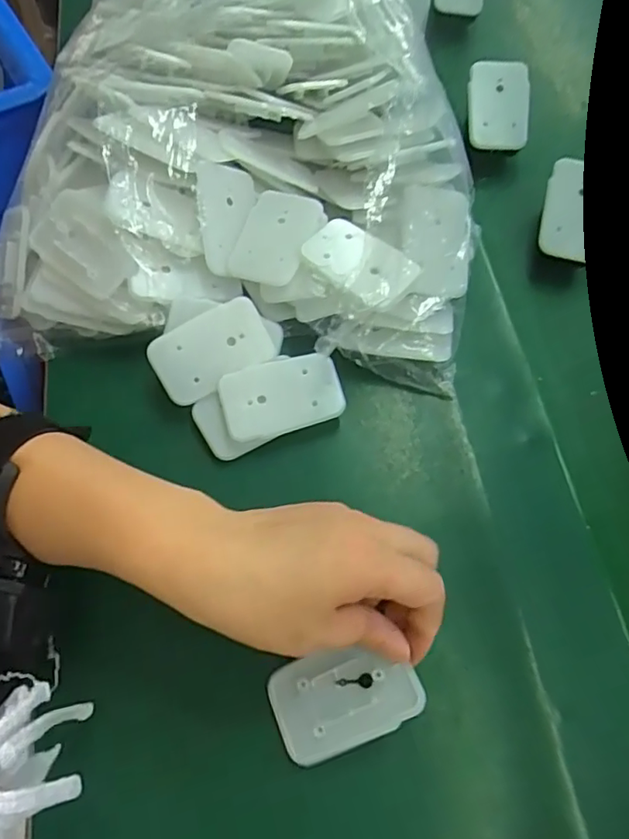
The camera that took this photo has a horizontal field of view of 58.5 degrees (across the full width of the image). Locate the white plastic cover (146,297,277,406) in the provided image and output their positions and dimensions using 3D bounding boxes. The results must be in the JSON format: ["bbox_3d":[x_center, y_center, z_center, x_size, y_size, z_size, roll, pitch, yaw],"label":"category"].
[{"bbox_3d":[-0.060,-0.040,0.330,0.068,0.007,0.041,-28,93,-6],"label":"white plastic cover"}]

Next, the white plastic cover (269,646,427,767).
[{"bbox_3d":[0.014,0.131,0.265,0.070,0.004,0.043,-25,66,5],"label":"white plastic cover"}]

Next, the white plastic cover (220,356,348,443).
[{"bbox_3d":[-0.019,-0.014,0.323,0.068,0.005,0.041,-13,74,-3],"label":"white plastic cover"}]

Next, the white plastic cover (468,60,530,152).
[{"bbox_3d":[0.133,-0.225,0.403,0.043,0.010,0.060,3,94,1],"label":"white plastic cover"}]

